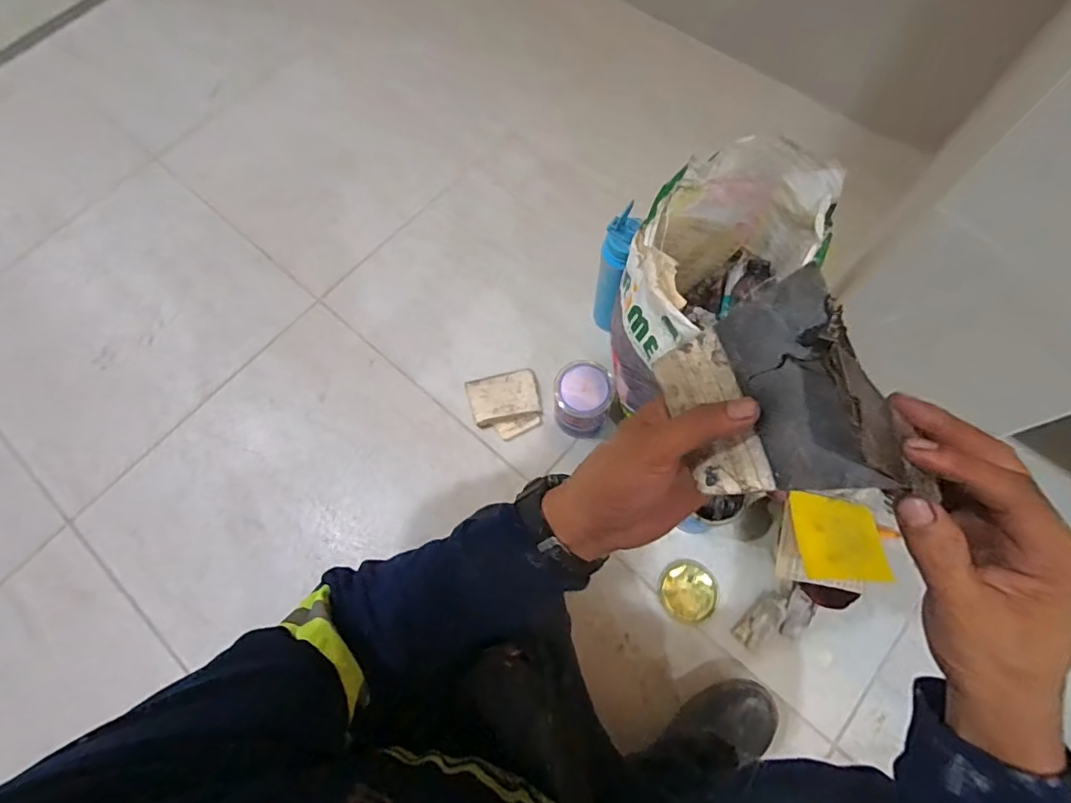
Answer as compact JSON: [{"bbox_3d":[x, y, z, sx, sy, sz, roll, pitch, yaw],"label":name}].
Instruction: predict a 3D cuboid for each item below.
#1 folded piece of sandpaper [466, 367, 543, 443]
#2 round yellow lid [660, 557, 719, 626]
[{"bbox_3d":[-0.055,0.006,0.984,0.131,0.008,0.128,-14,70,-5],"label":"folded piece of sandpaper"},{"bbox_3d":[0.260,0.318,0.867,0.097,0.012,0.098,0,69,1],"label":"round yellow lid"}]

